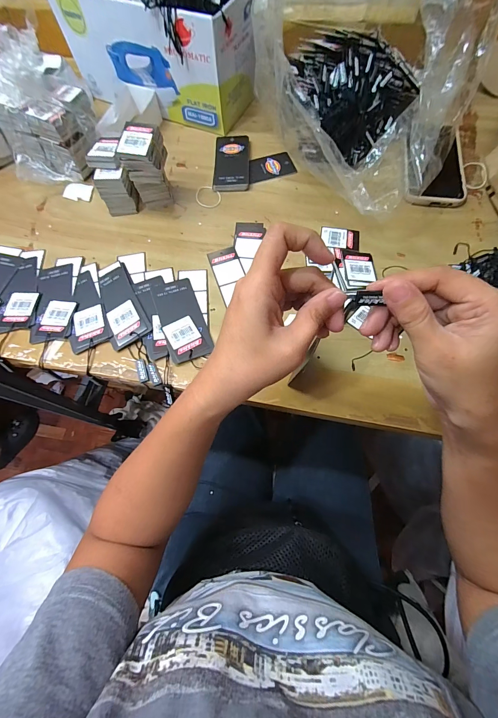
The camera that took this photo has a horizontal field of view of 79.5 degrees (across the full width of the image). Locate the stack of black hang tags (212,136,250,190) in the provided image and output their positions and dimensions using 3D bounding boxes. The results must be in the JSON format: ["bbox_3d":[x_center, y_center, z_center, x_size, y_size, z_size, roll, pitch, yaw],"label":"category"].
[{"bbox_3d":[-0.025,-0.294,0.448,0.053,0.012,0.107,0,67,3],"label":"stack of black hang tags"}]

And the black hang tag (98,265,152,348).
[{"bbox_3d":[-0.155,-0.066,0.362,0.047,0.006,0.112,-26,67,-6],"label":"black hang tag"}]

